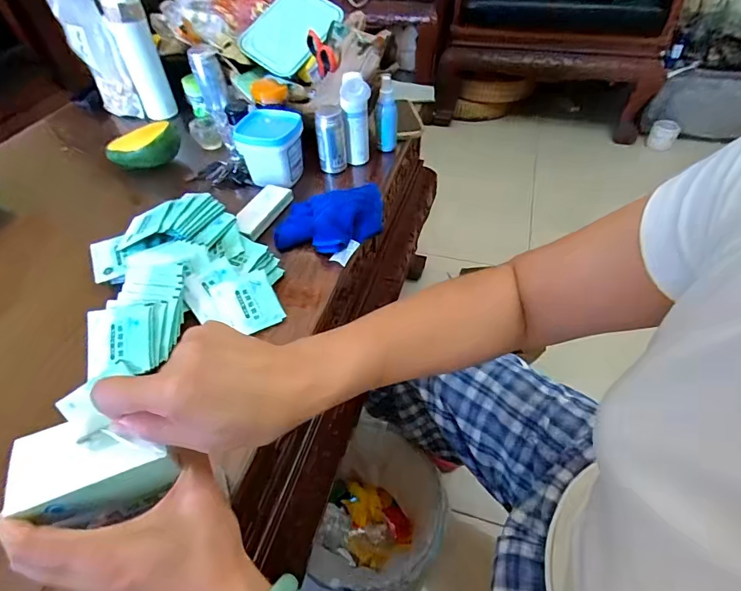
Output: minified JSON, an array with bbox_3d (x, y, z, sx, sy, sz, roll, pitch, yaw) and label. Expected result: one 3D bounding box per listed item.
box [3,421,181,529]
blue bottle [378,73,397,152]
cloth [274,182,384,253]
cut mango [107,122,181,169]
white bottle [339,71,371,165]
[{"bbox_3d":[-0.176,0.113,0.277,0.089,0.043,0.055,-16,50,-12],"label":"box"},{"bbox_3d":[0.031,-0.325,0.759,0.032,0.126,0.030,4,49,5],"label":"blue bottle"},{"bbox_3d":[-0.062,-0.127,0.647,0.166,0.042,0.144,-4,48,-2],"label":"cloth"},{"bbox_3d":[-0.402,-0.258,0.761,0.124,0.075,0.062,-18,50,-14],"label":"cut mango"},{"bbox_3d":[-0.025,-0.292,0.717,0.047,0.150,0.039,-4,48,-2],"label":"white bottle"}]

